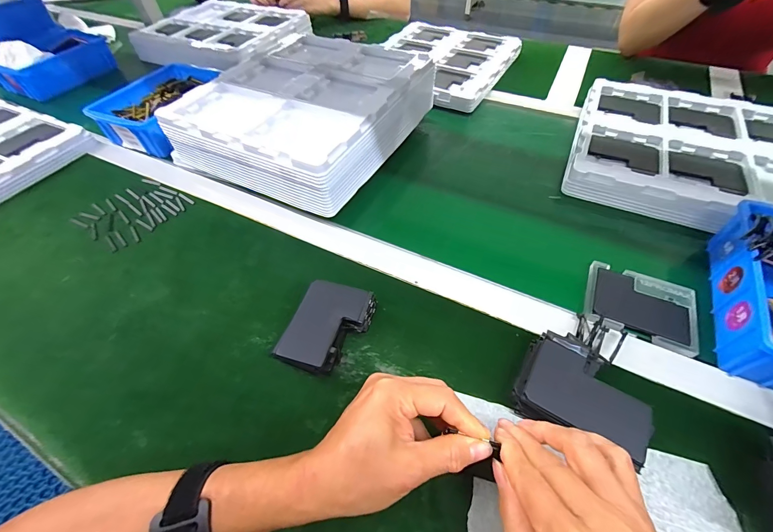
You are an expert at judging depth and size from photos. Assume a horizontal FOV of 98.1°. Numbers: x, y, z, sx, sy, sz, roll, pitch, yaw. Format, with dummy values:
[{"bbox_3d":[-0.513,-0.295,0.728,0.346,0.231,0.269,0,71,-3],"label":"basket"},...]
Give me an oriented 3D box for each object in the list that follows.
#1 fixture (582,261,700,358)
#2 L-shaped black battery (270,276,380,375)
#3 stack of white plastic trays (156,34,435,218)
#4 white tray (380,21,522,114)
[{"bbox_3d":[0.271,0.041,0.357,0.104,0.011,0.086,20,58,17],"label":"fixture"},{"bbox_3d":[-0.057,0.063,0.334,0.069,0.031,0.091,16,56,11],"label":"L-shaped black battery"},{"bbox_3d":[-0.117,-0.238,0.520,0.280,0.097,0.319,24,58,16],"label":"stack of white plastic trays"},{"bbox_3d":[0.117,-0.443,0.721,0.270,0.027,0.338,23,56,18],"label":"white tray"}]

